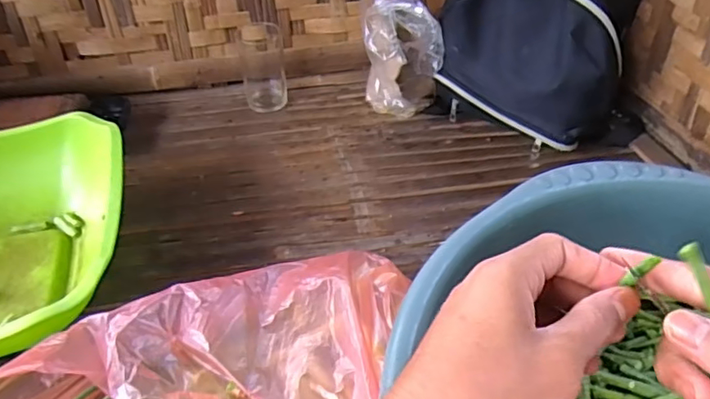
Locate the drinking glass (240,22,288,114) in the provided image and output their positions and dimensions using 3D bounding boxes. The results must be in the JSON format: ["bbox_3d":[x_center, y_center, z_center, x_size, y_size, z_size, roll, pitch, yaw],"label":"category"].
[{"bbox_3d":[-0.132,-0.193,0.800,0.062,0.097,0.067,-4,37,-1],"label":"drinking glass"}]

